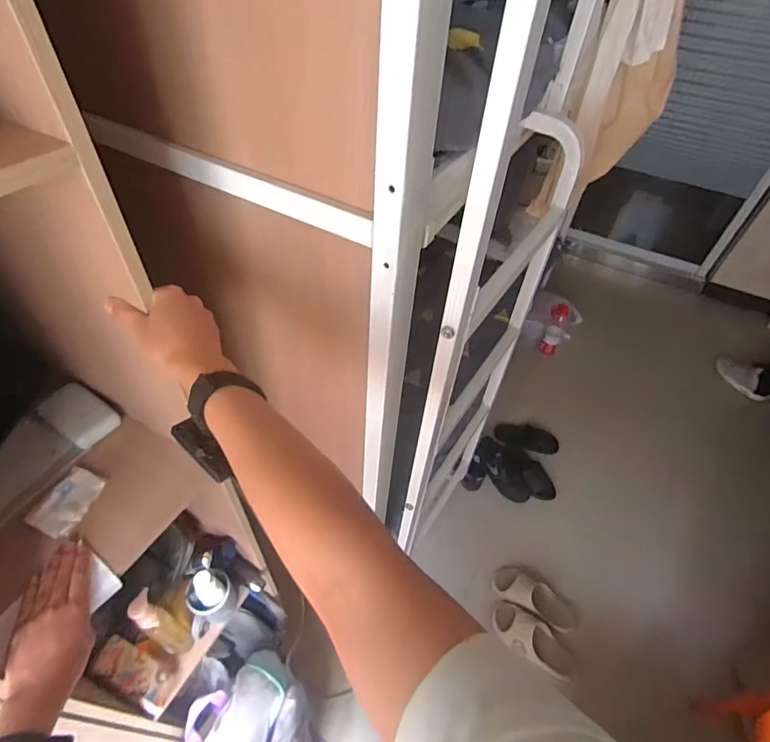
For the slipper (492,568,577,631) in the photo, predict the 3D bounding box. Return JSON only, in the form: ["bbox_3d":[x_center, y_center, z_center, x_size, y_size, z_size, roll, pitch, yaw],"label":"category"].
[{"bbox_3d":[0.507,0.771,1.536,0.287,0.061,0.111,27,52,18],"label":"slipper"}]

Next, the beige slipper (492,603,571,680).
[{"bbox_3d":[0.475,0.856,1.452,0.257,0.065,0.108,27,52,19],"label":"beige slipper"}]

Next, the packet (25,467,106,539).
[{"bbox_3d":[-0.449,0.185,0.640,0.061,0.013,0.092,17,49,10],"label":"packet"}]

